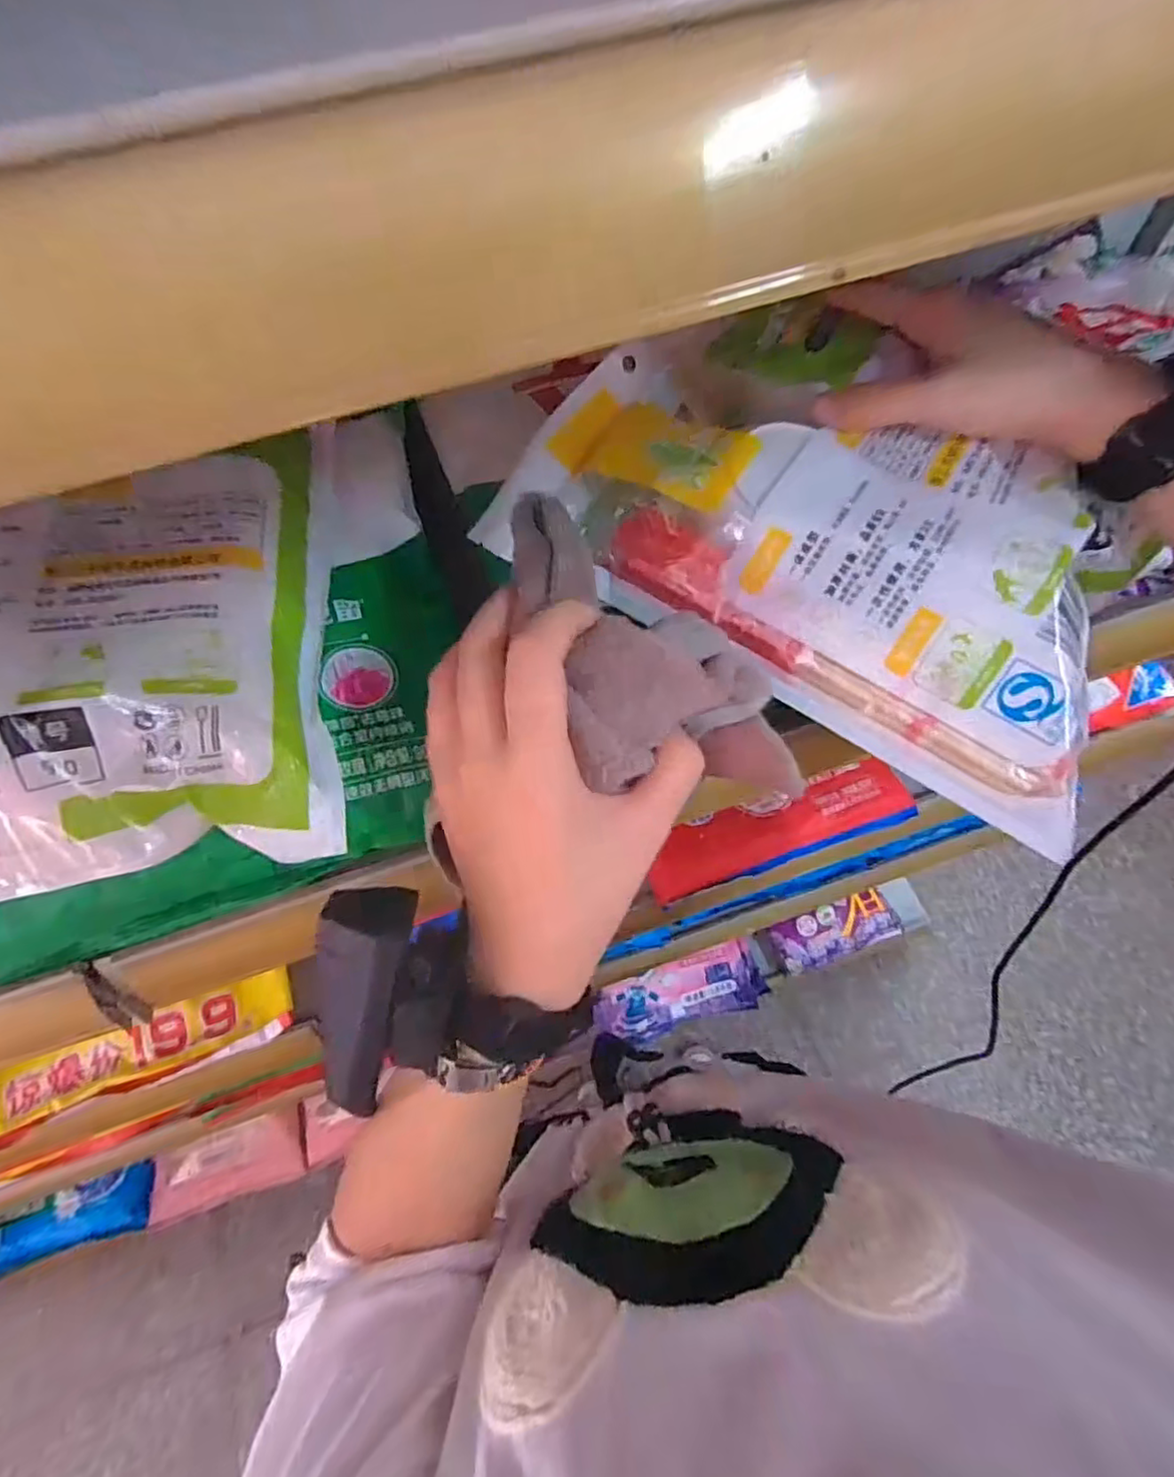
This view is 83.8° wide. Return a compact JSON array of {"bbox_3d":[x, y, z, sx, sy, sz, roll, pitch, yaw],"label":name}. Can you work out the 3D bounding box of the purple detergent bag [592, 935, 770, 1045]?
[{"bbox_3d":[0.178,0.460,1.187,0.324,0.040,0.111,-10,62,-19],"label":"purple detergent bag"}]

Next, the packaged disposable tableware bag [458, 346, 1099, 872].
[{"bbox_3d":[0.109,-0.087,0.303,0.285,0.064,0.141,32,101,10],"label":"packaged disposable tableware bag"}]

